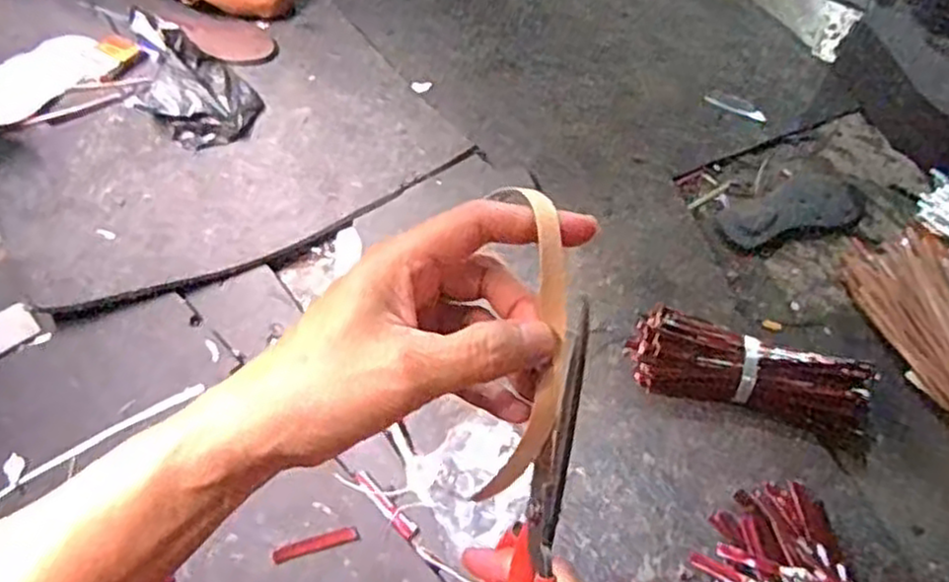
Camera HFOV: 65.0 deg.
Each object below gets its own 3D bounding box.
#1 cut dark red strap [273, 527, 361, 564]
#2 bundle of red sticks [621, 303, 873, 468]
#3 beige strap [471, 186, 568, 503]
[{"bbox_3d":[-0.154,0.248,0.730,0.083,0.005,0.016,-14,57,-10],"label":"cut dark red strap"},{"bbox_3d":[0.305,0.100,0.834,0.259,0.060,0.080,18,55,10],"label":"bundle of red sticks"},{"bbox_3d":[0.021,0.023,0.303,0.032,0.010,0.127,6,92,4],"label":"beige strap"}]

